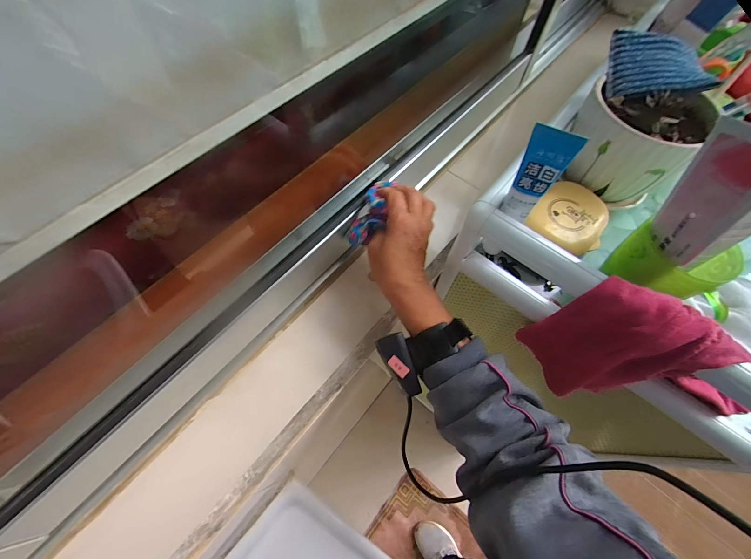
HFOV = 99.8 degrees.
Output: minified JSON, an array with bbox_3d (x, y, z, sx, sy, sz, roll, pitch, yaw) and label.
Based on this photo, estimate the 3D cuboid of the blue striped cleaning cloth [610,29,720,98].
[{"bbox_3d":[0.320,-0.240,0.360,0.096,0.031,0.080,15,64,5],"label":"blue striped cleaning cloth"}]

